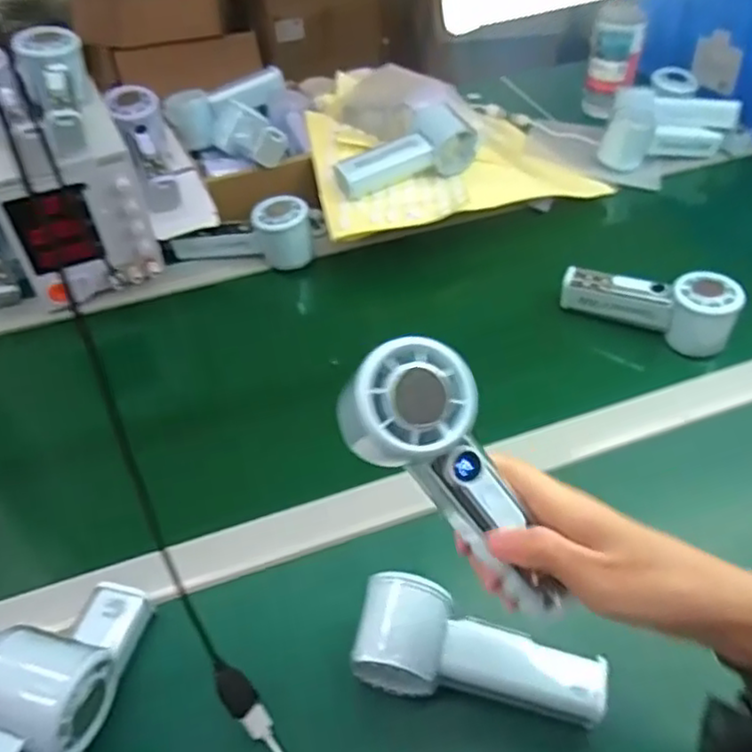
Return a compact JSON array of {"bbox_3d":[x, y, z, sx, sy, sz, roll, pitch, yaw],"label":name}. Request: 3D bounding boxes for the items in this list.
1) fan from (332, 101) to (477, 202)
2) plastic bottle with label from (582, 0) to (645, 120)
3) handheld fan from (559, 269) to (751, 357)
[{"bbox_3d":[0.027,-0.242,0.723,0.158,0.049,0.075,-21,50,-17],"label":"fan"},{"bbox_3d":[0.320,-0.421,0.907,0.065,0.129,0.052,10,49,12],"label":"plastic bottle with label"},{"bbox_3d":[0.258,-0.073,0.635,0.153,0.062,0.042,20,51,20],"label":"handheld fan"}]

